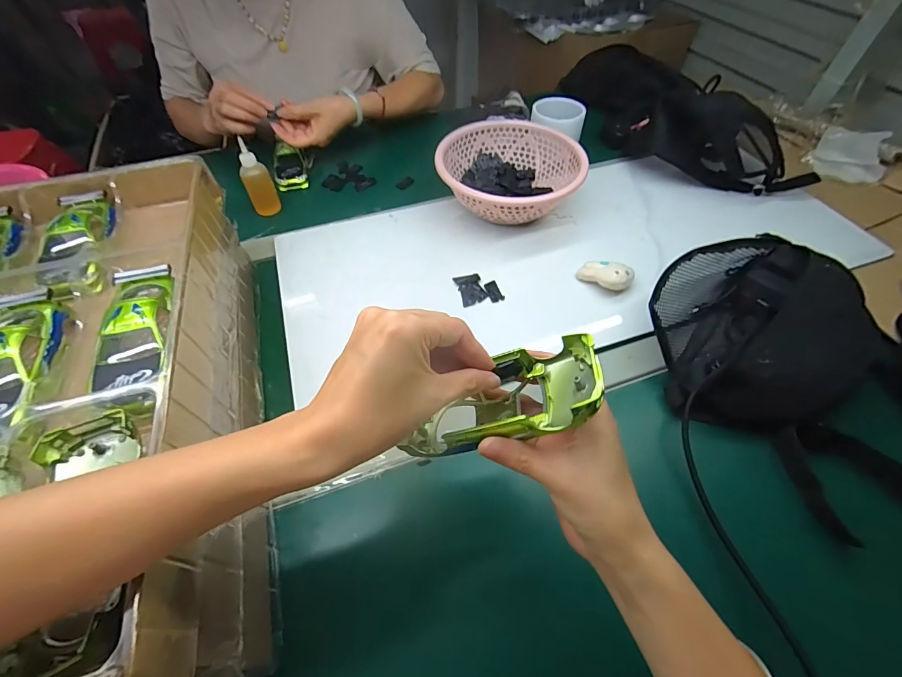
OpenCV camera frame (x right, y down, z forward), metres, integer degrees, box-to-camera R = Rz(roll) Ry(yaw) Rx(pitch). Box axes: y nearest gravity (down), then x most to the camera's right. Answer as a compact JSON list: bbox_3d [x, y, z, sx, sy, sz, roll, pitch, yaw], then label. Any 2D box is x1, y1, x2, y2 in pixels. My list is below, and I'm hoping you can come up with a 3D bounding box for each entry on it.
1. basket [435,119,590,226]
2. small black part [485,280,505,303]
[{"bbox_3d":[0.088,-0.237,0.574,0.186,0.070,0.190,0,53,0],"label":"basket"},{"bbox_3d":[0.054,-0.060,0.490,0.018,0.004,0.032,-16,55,-12],"label":"small black part"}]

